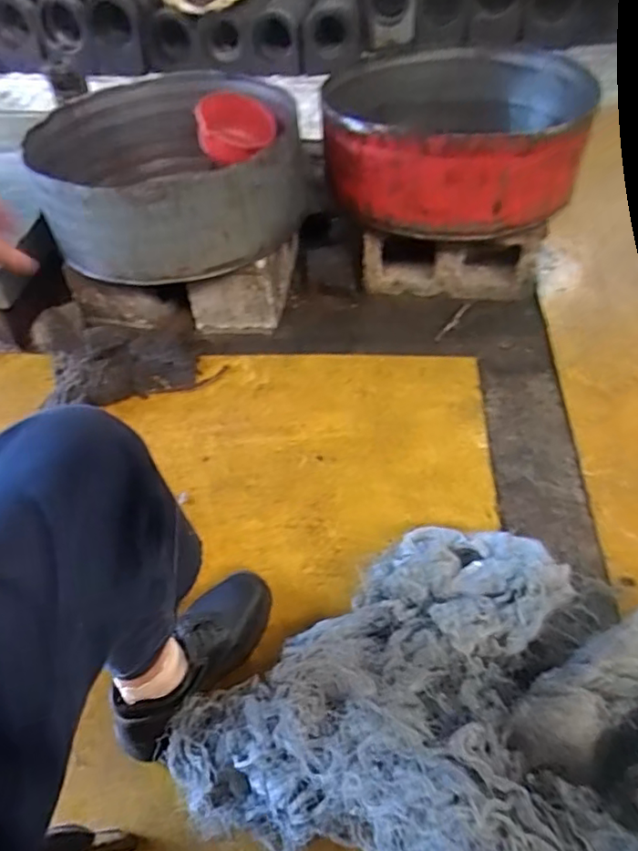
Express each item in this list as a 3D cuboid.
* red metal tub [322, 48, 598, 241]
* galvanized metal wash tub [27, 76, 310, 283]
[{"bbox_3d":[0.278,-0.593,1.192,0.485,0.188,0.473,-2,47,2],"label":"red metal tub"},{"bbox_3d":[-0.307,-0.535,1.197,0.505,0.187,0.537,-17,48,-12],"label":"galvanized metal wash tub"}]

